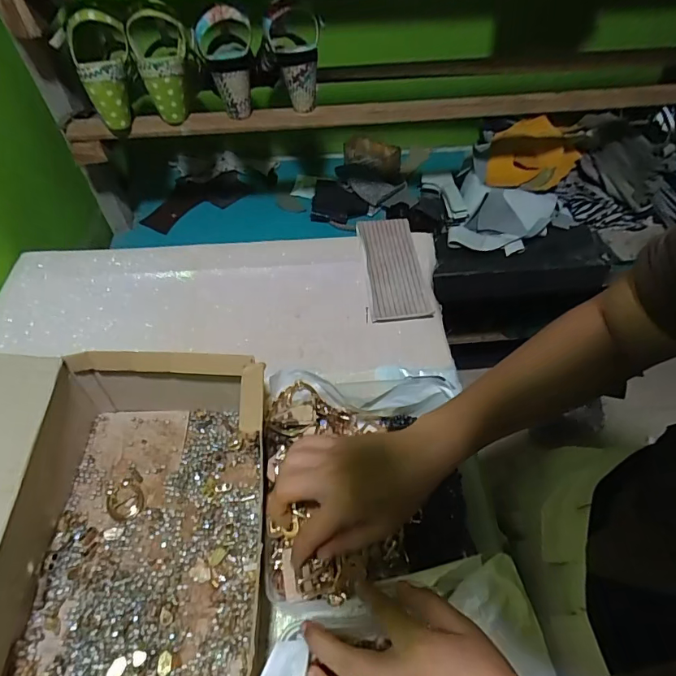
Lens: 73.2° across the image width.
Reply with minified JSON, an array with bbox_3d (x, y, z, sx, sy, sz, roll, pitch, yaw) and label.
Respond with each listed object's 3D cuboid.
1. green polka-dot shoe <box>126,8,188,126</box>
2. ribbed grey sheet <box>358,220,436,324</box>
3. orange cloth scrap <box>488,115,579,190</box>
[{"bbox_3d":[-0.251,-0.392,0.661,0.078,0.130,0.073,-14,53,-10],"label":"green polka-dot shoe"},{"bbox_3d":[0.082,-0.103,0.655,0.086,0.018,0.178,-4,62,-7],"label":"ribbed grey sheet"},{"bbox_3d":[0.380,-0.362,0.898,0.165,0.035,0.153,4,68,9],"label":"orange cloth scrap"}]

